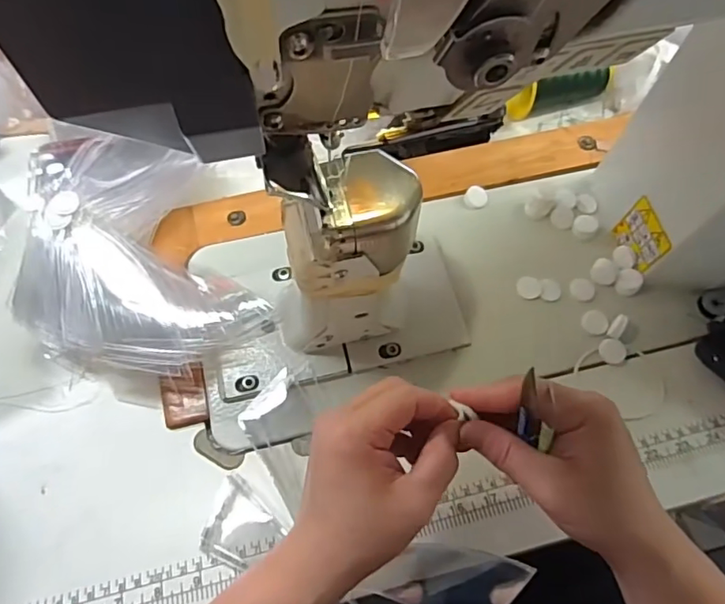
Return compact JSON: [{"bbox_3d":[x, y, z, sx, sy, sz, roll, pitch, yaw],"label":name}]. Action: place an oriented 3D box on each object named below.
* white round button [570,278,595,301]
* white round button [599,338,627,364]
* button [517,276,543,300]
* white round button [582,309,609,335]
[{"bbox_3d":[0.189,-0.011,0.473,0.020,0.005,0.019,-1,59,1],"label":"white round button"},{"bbox_3d":[0.203,0.040,0.448,0.020,0.007,0.020,-1,59,1],"label":"white round button"},{"bbox_3d":[0.141,-0.013,0.468,0.019,0.004,0.020,-1,59,1],"label":"button"},{"bbox_3d":[0.194,0.016,0.460,0.020,0.004,0.021,-1,59,1],"label":"white round button"}]

